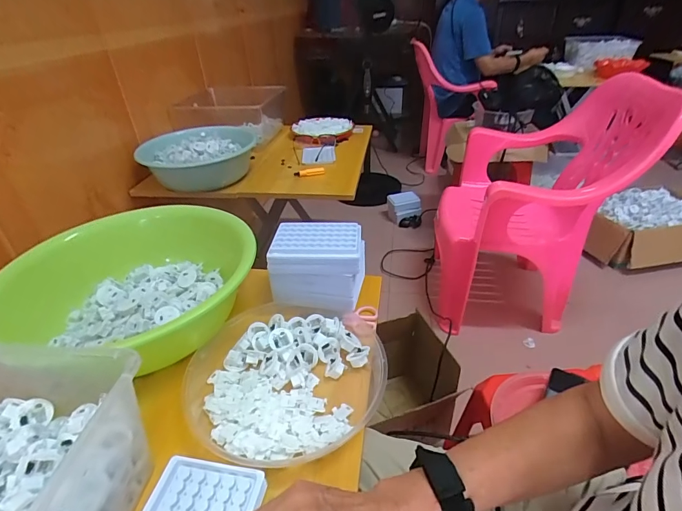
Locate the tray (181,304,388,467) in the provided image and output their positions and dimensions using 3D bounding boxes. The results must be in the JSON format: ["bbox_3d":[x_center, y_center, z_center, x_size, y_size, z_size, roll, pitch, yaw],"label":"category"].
[{"bbox_3d":[-0.071,0.144,0.490,0.245,0.046,0.251,-2,34,2],"label":"tray"}]

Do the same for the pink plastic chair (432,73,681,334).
[{"bbox_3d":[0.569,-0.124,1.163,0.517,0.643,0.485,2,35,8],"label":"pink plastic chair"}]

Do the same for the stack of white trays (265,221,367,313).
[{"bbox_3d":[-0.030,0.012,0.581,0.136,0.098,0.093,0,35,5],"label":"stack of white trays"}]

